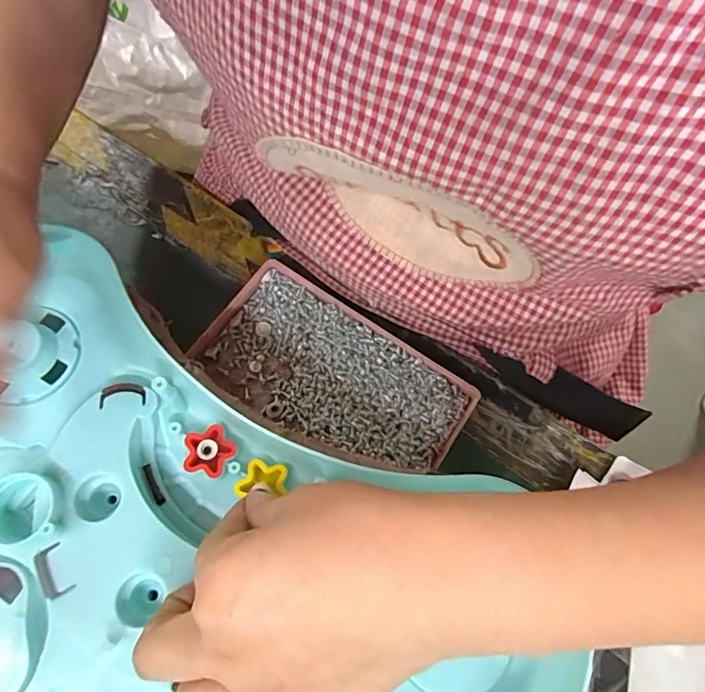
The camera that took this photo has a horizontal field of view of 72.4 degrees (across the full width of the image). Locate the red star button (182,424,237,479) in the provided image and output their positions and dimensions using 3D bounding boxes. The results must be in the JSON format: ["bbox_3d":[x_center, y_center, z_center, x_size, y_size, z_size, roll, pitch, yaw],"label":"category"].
[{"bbox_3d":[-0.074,0.053,0.248,0.025,0.008,0.025,12,69,4],"label":"red star button"}]

